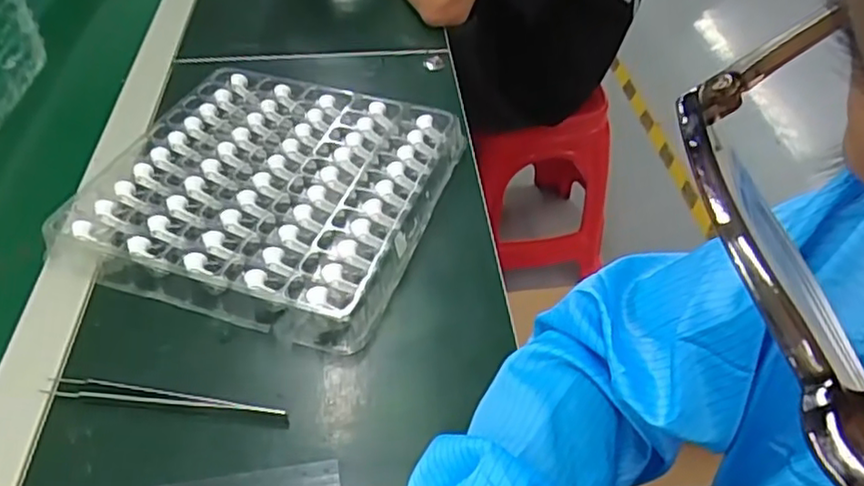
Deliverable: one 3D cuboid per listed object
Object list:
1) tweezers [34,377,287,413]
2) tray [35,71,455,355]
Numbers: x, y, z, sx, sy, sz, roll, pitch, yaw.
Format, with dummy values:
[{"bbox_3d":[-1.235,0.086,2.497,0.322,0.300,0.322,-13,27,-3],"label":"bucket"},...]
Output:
[{"bbox_3d":[-0.168,0.096,0.401,0.153,0.007,0.011,6,47,5],"label":"tweezers"},{"bbox_3d":[-0.133,-0.053,0.530,0.267,0.029,0.249,15,48,13],"label":"tray"}]

